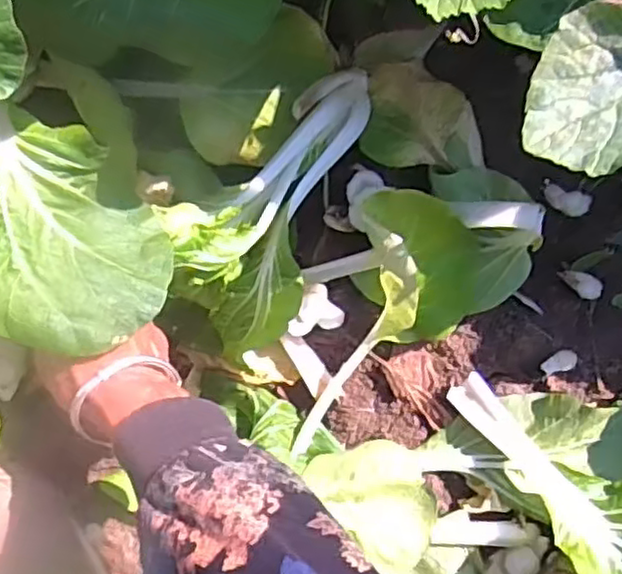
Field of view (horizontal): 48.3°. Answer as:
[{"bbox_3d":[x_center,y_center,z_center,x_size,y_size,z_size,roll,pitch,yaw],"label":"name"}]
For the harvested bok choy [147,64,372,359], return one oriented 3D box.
[{"bbox_3d":[-0.009,-0.050,0.429,0.178,0.044,0.100,-42,91,-5],"label":"harvested bok choy"}]

